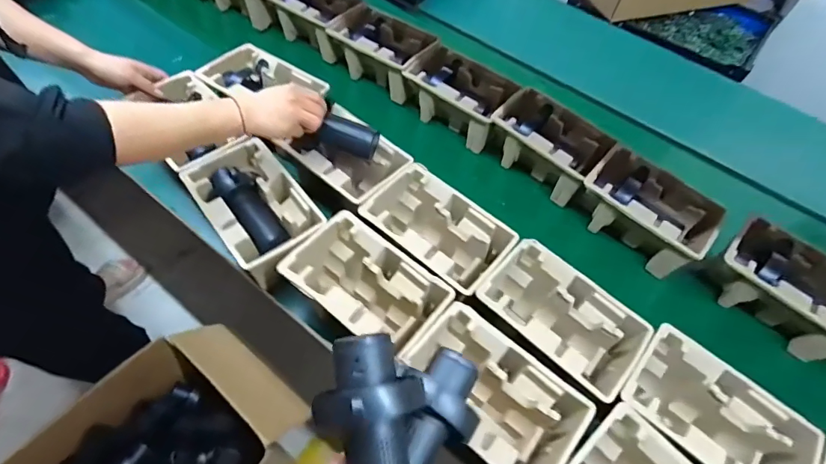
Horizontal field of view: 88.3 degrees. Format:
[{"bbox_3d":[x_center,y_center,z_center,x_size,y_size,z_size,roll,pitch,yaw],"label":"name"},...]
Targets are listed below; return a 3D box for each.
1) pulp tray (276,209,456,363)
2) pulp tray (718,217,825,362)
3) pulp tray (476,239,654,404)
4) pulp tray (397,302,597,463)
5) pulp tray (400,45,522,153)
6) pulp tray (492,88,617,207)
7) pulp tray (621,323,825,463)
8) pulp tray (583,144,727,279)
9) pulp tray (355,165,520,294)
[{"bbox_3d":[-0.068,0.088,0.646,0.221,0.089,0.137,34,61,18],"label":"pulp tray"},{"bbox_3d":[0.625,0.094,0.710,0.146,0.119,0.229,-37,66,-24],"label":"pulp tray"},{"bbox_3d":[0.215,0.136,0.646,0.231,0.092,0.146,36,62,19],"label":"pulp tray"},{"bbox_3d":[0.100,0.229,0.584,0.231,0.104,0.141,36,62,19],"label":"pulp tray"},{"bbox_3d":[0.102,-0.293,0.920,0.219,0.102,0.131,34,61,17],"label":"pulp tray"},{"bbox_3d":[0.270,-0.173,0.861,0.220,0.102,0.139,37,62,19],"label":"pulp tray"},{"bbox_3d":[0.396,0.262,0.584,0.227,0.101,0.145,38,62,20],"label":"pulp tray"},{"bbox_3d":[0.422,-0.037,0.785,0.142,0.099,0.228,-35,65,-23],"label":"pulp tray"},{"bbox_3d":[0.039,0.007,0.711,0.237,0.091,0.148,37,62,19],"label":"pulp tray"}]

